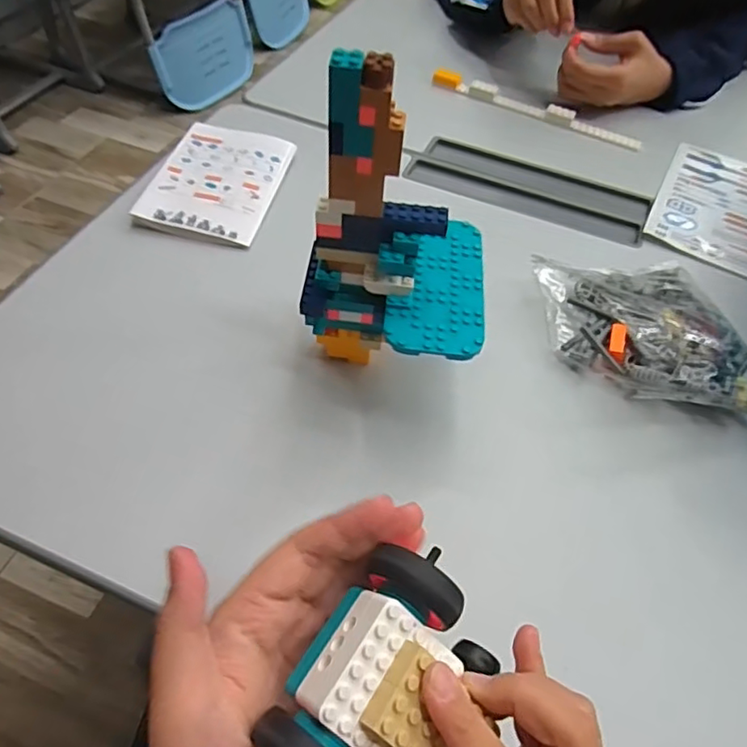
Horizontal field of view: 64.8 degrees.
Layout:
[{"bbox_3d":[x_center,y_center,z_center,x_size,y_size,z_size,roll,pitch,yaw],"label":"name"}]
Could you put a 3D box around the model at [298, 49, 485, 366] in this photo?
[{"bbox_3d":[0.017,-0.082,0.370,0.115,0.210,0.118,7,52,0],"label":"model"}]

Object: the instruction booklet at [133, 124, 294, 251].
[{"bbox_3d":[-0.146,-0.183,0.559,0.110,0.008,0.149,15,59,1],"label":"instruction booklet"}]

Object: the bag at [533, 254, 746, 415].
[{"bbox_3d":[0.217,-0.034,0.474,0.150,0.031,0.150,0,53,-5],"label":"bag"}]

